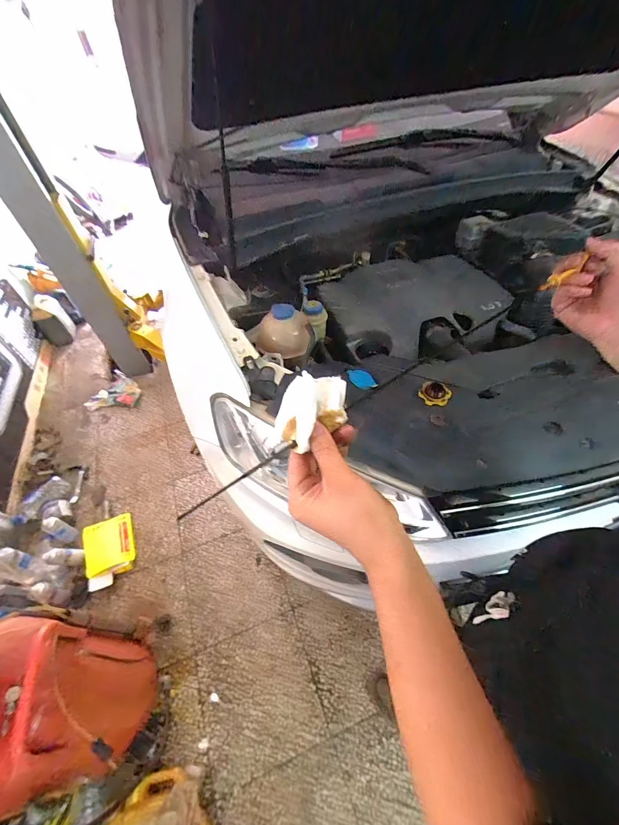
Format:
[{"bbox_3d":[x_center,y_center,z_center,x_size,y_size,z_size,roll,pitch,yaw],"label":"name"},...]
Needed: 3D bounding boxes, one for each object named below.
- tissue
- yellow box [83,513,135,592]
[{"bbox_3d":[0.003,0.001,0.296,0.056,0.059,0.050,19,50,15],"label":"tissue"},{"bbox_3d":[-0.904,0.611,1.459,0.203,0.036,0.309,-22,53,-14],"label":"yellow box"}]

